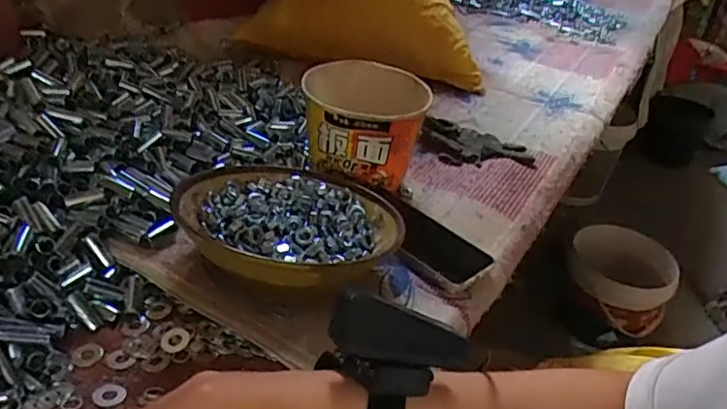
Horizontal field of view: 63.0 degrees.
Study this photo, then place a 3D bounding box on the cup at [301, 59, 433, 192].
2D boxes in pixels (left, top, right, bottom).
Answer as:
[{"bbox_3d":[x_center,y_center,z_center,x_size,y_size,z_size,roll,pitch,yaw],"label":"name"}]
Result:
[{"bbox_3d":[-0.003,-0.089,0.684,0.134,0.103,0.136,5,33,-4],"label":"cup"}]

